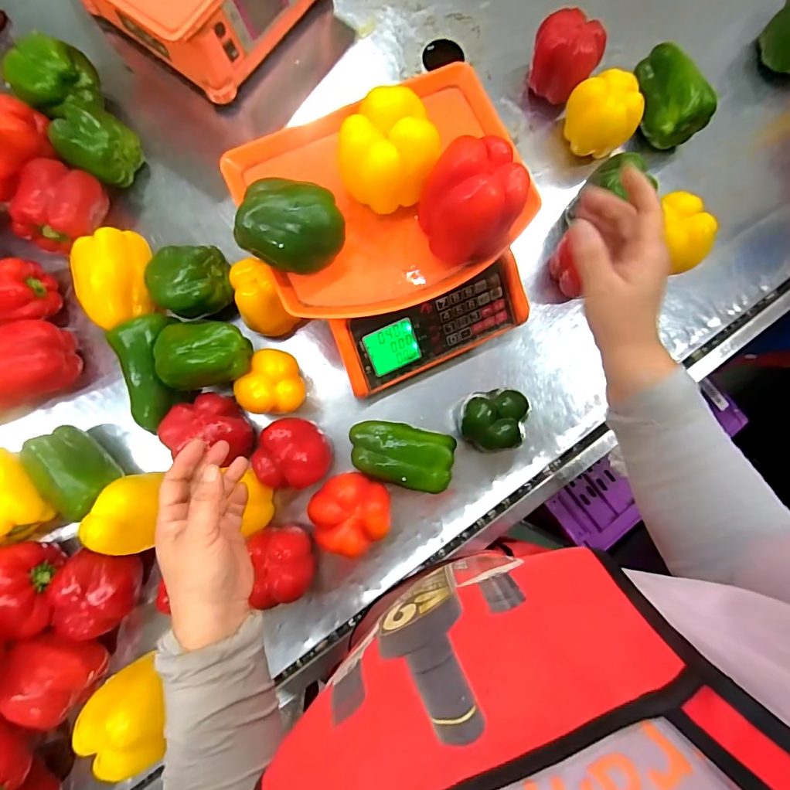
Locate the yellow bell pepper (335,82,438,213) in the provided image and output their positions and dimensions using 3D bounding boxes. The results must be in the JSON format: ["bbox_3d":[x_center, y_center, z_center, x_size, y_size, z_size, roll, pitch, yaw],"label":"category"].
[{"bbox_3d":[-0.006,-0.222,0.401,0.087,0.072,0.077,-16,85,-6],"label":"yellow bell pepper"}]

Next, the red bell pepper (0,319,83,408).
[{"bbox_3d":[-0.417,-0.036,0.481,0.102,0.064,0.065,-24,86,-6],"label":"red bell pepper"}]

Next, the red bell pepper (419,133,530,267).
[{"bbox_3d":[0.069,-0.173,0.392,0.080,0.087,0.070,-9,85,-5],"label":"red bell pepper"}]

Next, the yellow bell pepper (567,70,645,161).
[{"bbox_3d":[0.260,-0.354,0.557,0.070,0.088,0.075,0,84,-4],"label":"yellow bell pepper"}]

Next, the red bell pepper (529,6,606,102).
[{"bbox_3d":[0.214,-0.429,0.556,0.079,0.080,0.067,31,83,0],"label":"red bell pepper"}]

